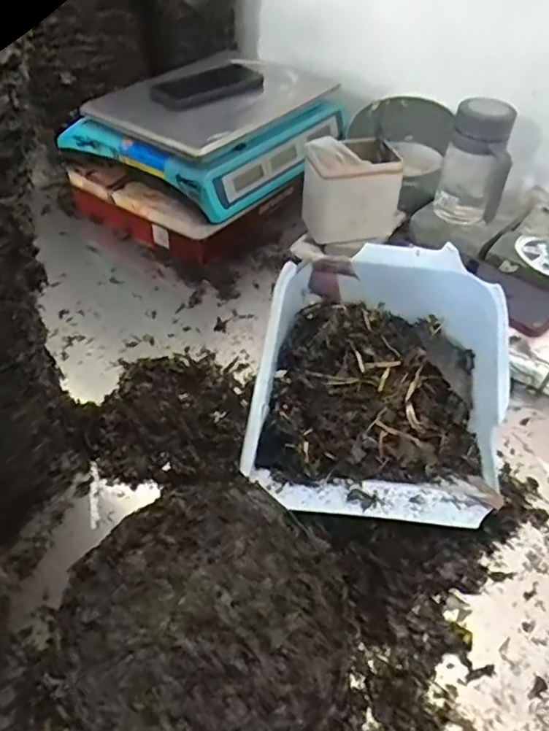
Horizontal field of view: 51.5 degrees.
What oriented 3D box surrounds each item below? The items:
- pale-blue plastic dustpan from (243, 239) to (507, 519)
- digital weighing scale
[{"bbox_3d":[0.113,0.012,0.584,0.251,0.136,0.263,8,46,4],"label":"pale-blue plastic dustpan"},{"bbox_3d":[-0.085,-0.377,0.882,0.296,0.099,0.341,28,50,22],"label":"digital weighing scale"}]

